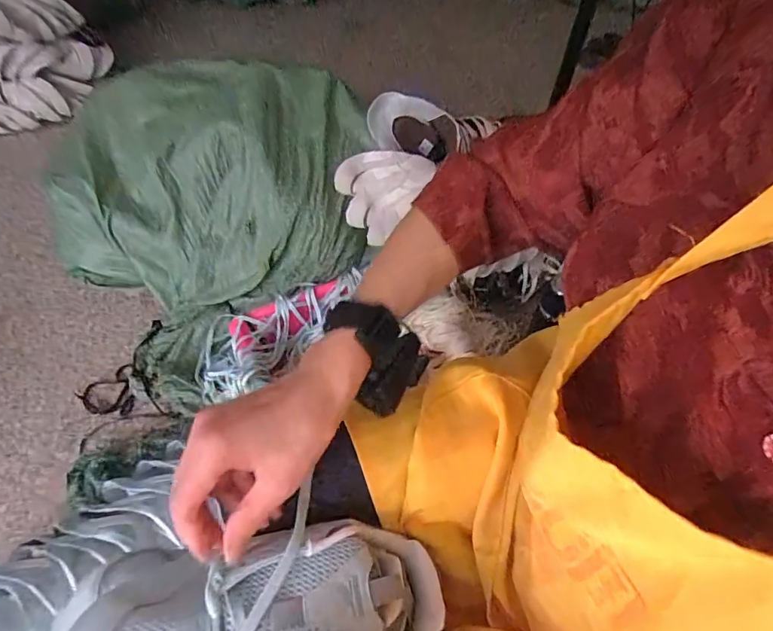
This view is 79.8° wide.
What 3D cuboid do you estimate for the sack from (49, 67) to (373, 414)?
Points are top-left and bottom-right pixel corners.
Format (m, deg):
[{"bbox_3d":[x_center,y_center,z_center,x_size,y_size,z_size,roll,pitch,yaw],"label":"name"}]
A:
[{"bbox_3d":[-0.329,-0.214,0.925,0.581,0.432,0.485,-34,60,-25],"label":"sack"}]

